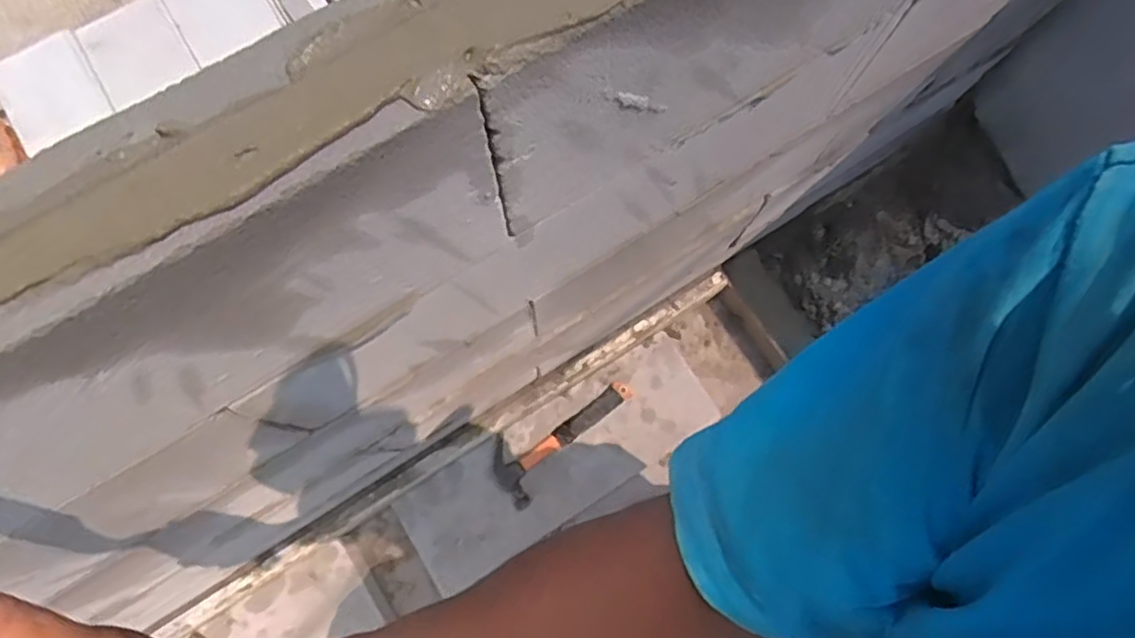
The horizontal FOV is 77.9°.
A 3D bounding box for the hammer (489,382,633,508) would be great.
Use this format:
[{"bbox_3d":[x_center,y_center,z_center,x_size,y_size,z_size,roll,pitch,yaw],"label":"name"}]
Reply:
[{"bbox_3d":[-0.017,0.205,1.291,0.299,0.029,0.122,-40,80,-9],"label":"hammer"}]

